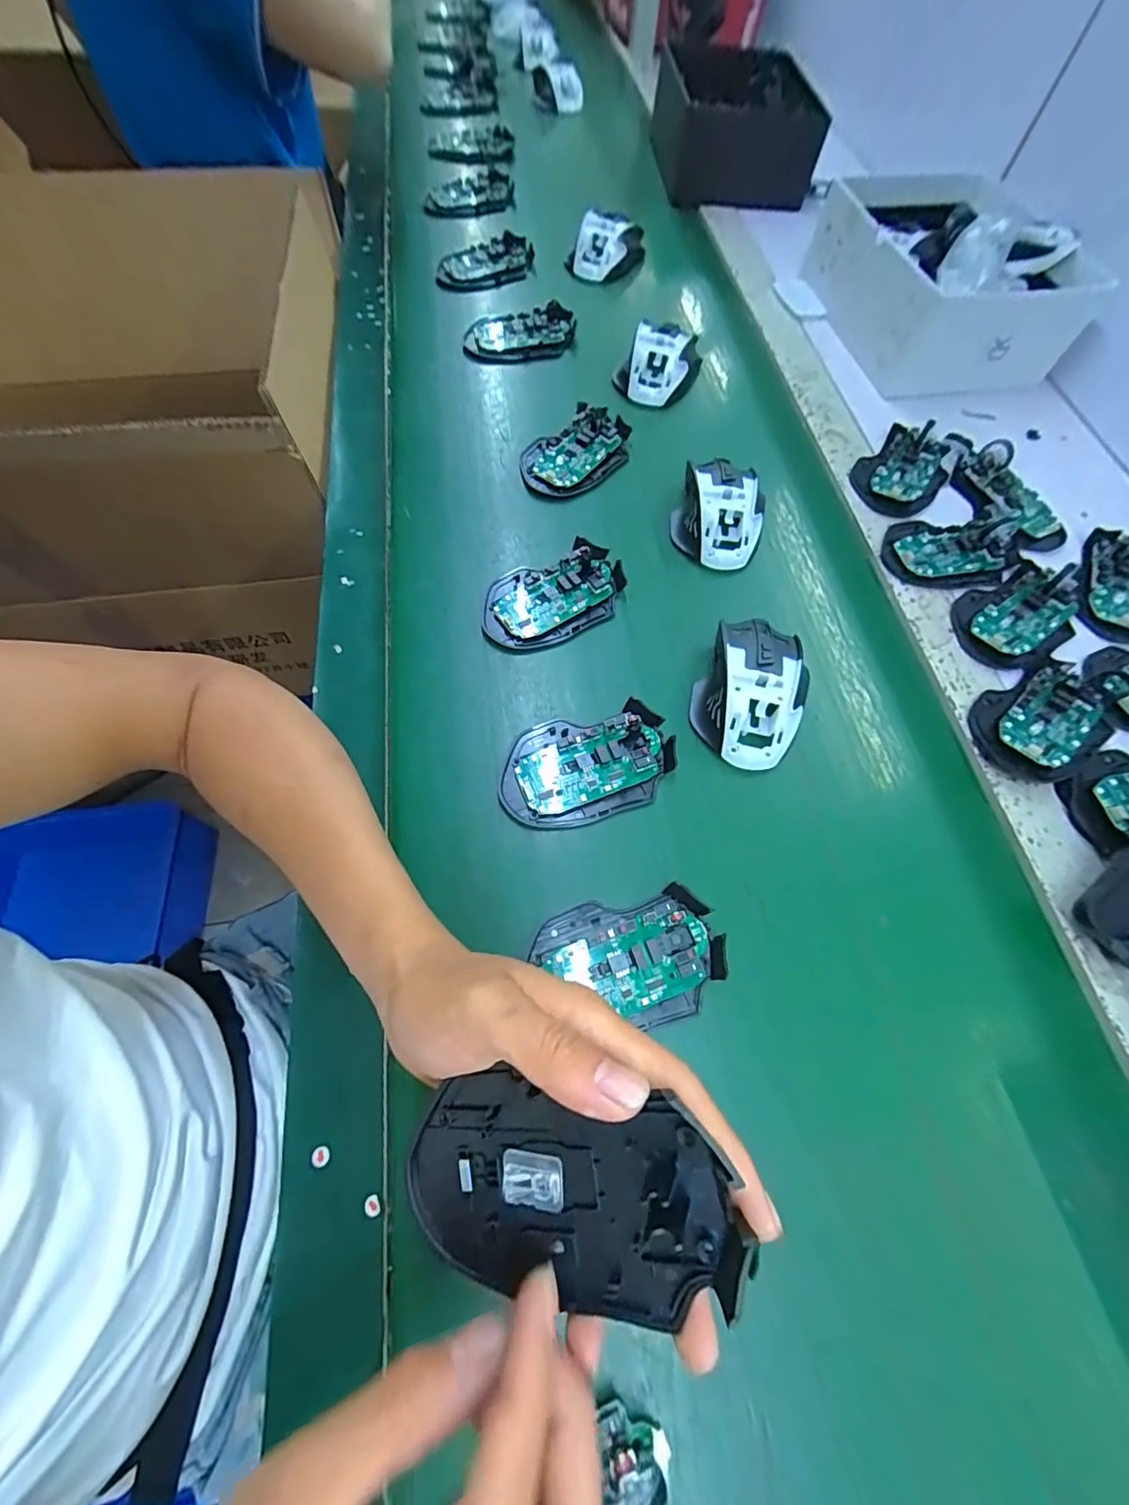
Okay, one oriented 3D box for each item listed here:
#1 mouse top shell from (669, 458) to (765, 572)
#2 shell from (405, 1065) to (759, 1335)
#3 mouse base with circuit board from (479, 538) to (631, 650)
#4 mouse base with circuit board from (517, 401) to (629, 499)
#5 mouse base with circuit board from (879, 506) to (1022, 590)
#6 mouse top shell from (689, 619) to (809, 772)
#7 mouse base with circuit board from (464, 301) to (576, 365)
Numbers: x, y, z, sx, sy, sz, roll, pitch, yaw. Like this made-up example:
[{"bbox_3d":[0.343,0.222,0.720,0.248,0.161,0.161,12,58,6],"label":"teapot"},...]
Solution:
[{"bbox_3d":[0.132,-0.208,0.441,0.076,0.036,0.110,10,64,3],"label":"mouse top shell"},{"bbox_3d":[-0.001,0.147,0.174,0.113,0.009,0.066,-11,77,18],"label":"shell"},{"bbox_3d":[-0.008,-0.121,0.406,0.114,0.018,0.069,-23,67,-12],"label":"mouse base with circuit board"},{"bbox_3d":[0.011,-0.272,0.474,0.108,0.017,0.067,-39,71,-18],"label":"mouse base with circuit board"},{"bbox_3d":[0.336,-0.178,0.443,0.121,0.029,0.073,-10,65,-7],"label":"mouse base with circuit board"},{"bbox_3d":[0.132,-0.048,0.368,0.073,0.036,0.115,17,65,6],"label":"mouse top shell"},{"bbox_3d":[-0.044,-0.432,0.543,0.117,0.018,0.061,-13,65,-8],"label":"mouse base with circuit board"}]

